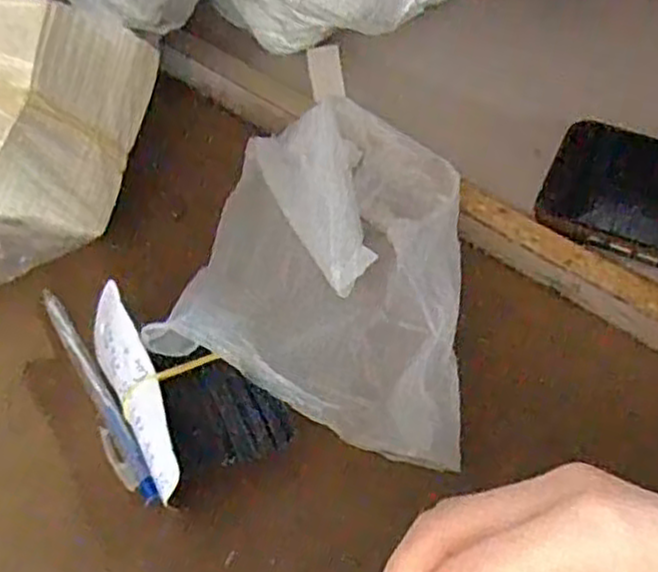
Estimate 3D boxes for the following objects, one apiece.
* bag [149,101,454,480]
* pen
[{"bbox_3d":[-0.002,-0.011,0.386,0.130,0.050,0.190,2,54,7],"label":"bag"},{"bbox_3d":[-0.114,0.052,0.379,0.015,0.011,0.136,-27,56,-14],"label":"pen"}]

